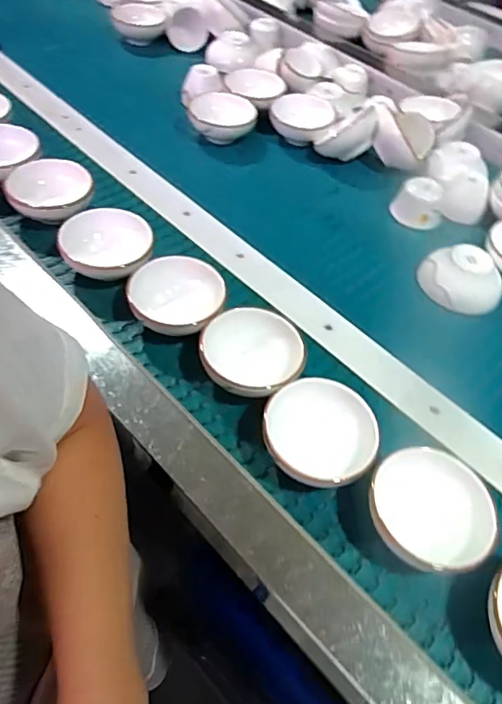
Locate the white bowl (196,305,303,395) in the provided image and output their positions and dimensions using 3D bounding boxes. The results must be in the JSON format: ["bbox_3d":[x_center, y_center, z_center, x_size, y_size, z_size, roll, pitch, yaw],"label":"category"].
[{"bbox_3d":[0.003,0.009,0.570,0.107,0.049,0.108,3,48,-3],"label":"white bowl"}]

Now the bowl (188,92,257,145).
[{"bbox_3d":[-0.049,-0.386,0.890,0.107,0.052,0.107,-3,49,-8],"label":"bowl"}]

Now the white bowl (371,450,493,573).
[{"bbox_3d":[0.159,0.144,0.475,0.107,0.048,0.104,3,48,-3],"label":"white bowl"}]

